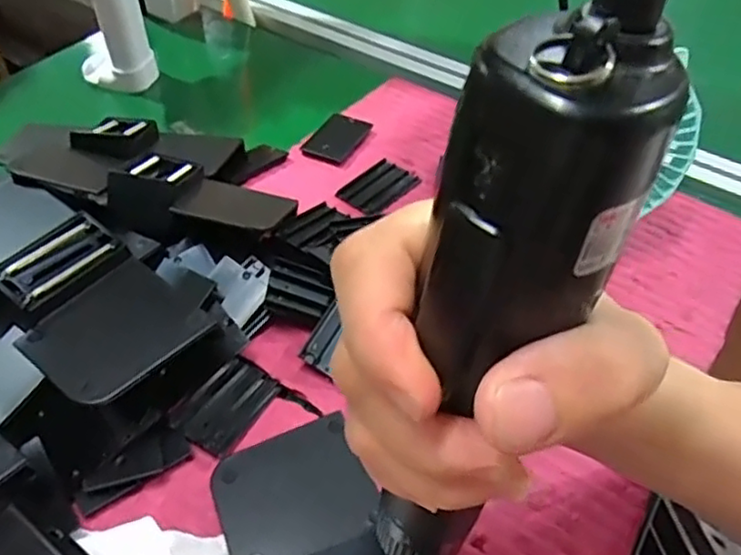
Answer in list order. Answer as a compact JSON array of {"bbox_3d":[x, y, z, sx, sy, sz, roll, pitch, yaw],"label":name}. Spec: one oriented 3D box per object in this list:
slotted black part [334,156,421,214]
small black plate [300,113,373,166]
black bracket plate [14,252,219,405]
[{"bbox_3d":[0.006,-0.066,0.483,0.054,0.007,0.036,-34,57,-29],"label":"slotted black part"},{"bbox_3d":[-0.026,-0.108,0.515,0.034,0.006,0.059,21,50,16],"label":"small black plate"},{"bbox_3d":[-0.122,0.025,0.318,0.064,0.009,0.070,32,54,25],"label":"black bracket plate"}]

